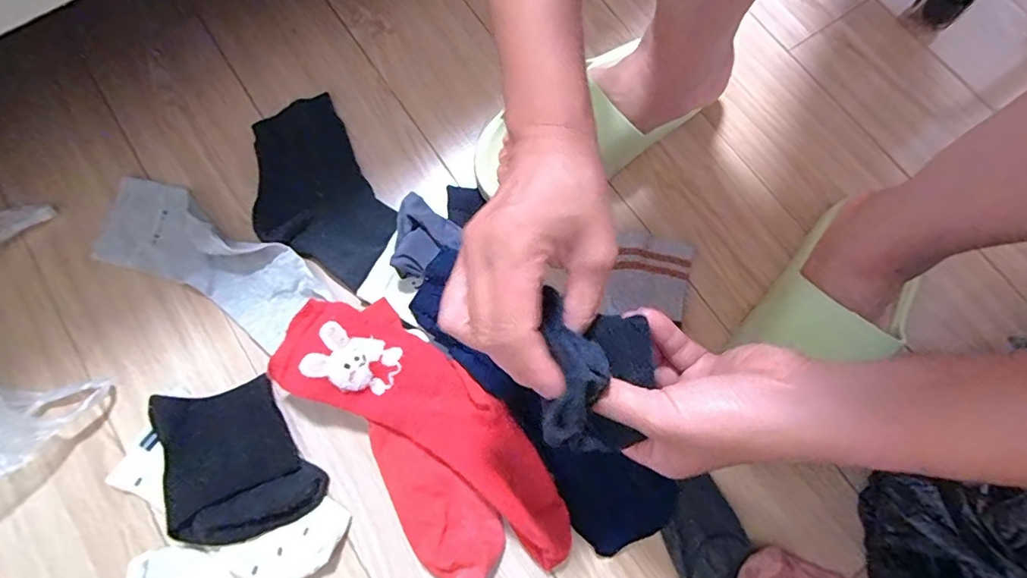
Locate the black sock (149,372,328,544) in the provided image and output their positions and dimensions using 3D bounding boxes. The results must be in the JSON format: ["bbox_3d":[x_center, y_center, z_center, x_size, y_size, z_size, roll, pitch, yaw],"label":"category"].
[{"bbox_3d":[-0.225,0.137,0.423,0.108,0.029,0.124,-19,76,-5],"label":"black sock"}]

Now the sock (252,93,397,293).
[{"bbox_3d":[-0.192,-0.090,0.493,0.113,0.011,0.191,-31,78,-7],"label":"sock"}]

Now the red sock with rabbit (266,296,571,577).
[{"bbox_3d":[-0.074,0.117,0.422,0.119,0.044,0.269,-41,79,-10],"label":"red sock with rabbit"}]

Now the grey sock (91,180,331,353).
[{"bbox_3d":[-0.279,-0.028,0.467,0.222,0.028,0.083,27,77,7],"label":"grey sock"}]

